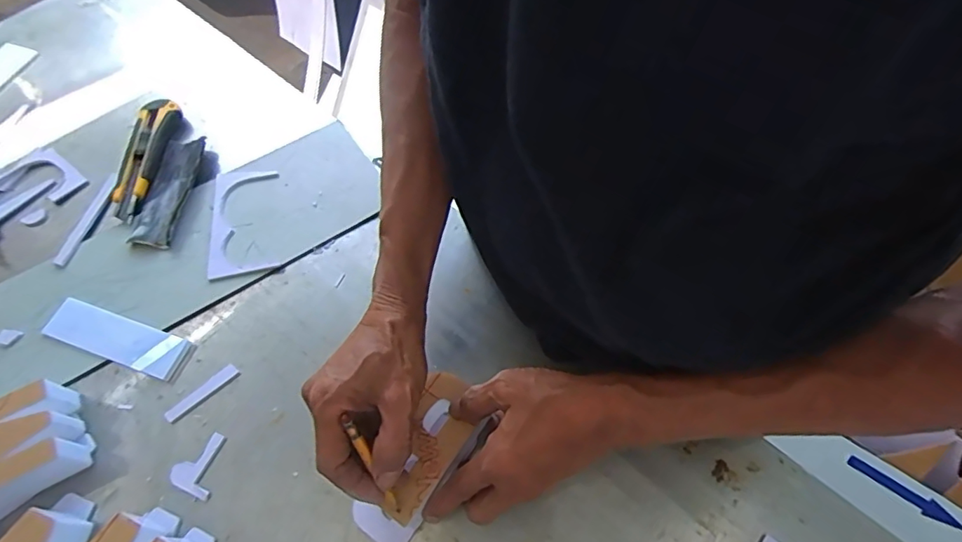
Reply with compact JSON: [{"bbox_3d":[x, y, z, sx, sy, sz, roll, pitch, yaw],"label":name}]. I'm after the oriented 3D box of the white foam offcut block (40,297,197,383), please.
[{"bbox_3d":[-0.333,0.062,0.492,0.137,0.008,0.039,17,63,10],"label":"white foam offcut block"}]

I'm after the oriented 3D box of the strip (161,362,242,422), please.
[{"bbox_3d":[-0.245,0.106,0.470,0.067,0.004,0.014,-38,67,-18],"label":"strip"}]

